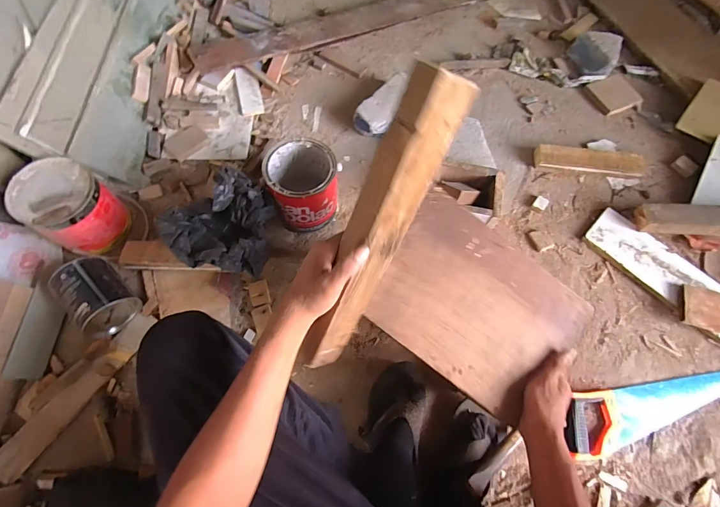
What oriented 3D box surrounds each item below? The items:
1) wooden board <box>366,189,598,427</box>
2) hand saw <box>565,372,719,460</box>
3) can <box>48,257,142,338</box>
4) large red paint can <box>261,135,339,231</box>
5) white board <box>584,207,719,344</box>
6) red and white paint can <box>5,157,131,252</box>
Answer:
[{"bbox_3d":[0.174,0.077,0.540,0.292,0.008,0.219,37,81,-1],"label":"wooden board"},{"bbox_3d":[0.611,0.320,0.728,0.409,0.024,0.114,-6,68,-4],"label":"hand saw"},{"bbox_3d":[-0.525,0.082,0.719,0.105,0.089,0.125,-41,74,-16],"label":"can"},{"bbox_3d":[-0.126,-0.148,0.821,0.143,0.156,0.157,1,67,-2],"label":"large red paint can"},{"bbox_3d":[0.720,0.059,0.836,0.400,0.025,0.125,41,73,14],"label":"white board"},{"bbox_3d":[-0.605,-0.095,0.773,0.156,0.154,0.145,0,68,-1],"label":"red and white paint can"}]

